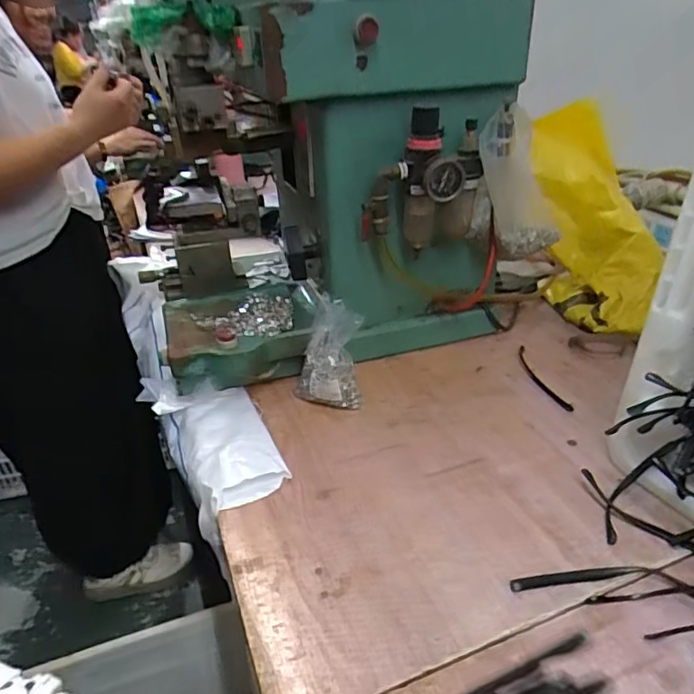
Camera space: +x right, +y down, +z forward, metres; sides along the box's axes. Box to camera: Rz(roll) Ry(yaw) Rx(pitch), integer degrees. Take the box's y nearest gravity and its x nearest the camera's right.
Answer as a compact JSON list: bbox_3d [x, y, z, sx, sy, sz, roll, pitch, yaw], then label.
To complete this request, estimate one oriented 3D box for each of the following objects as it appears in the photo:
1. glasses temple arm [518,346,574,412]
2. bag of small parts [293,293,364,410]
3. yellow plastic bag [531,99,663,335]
[{"bbox_3d":[0.229,0.035,0.665,0.016,0.005,0.138,-5,30,-5],"label":"glasses temple arm"},{"bbox_3d":[-0.022,0.012,0.623,0.076,0.105,0.072,2,30,8],"label":"bag of small parts"},{"bbox_3d":[0.329,-0.172,0.778,0.131,0.315,0.113,-9,-2,-12],"label":"yellow plastic bag"}]

